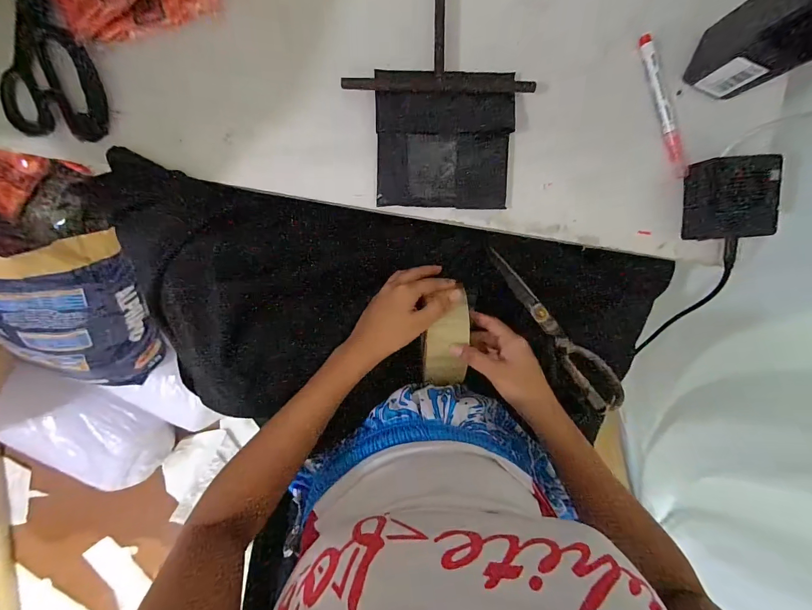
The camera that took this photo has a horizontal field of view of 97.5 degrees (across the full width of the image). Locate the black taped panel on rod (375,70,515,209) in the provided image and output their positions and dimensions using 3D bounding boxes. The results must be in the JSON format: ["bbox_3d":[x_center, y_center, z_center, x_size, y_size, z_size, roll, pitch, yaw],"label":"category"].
[{"bbox_3d":[0.038,-0.161,0.347,0.131,0.015,0.125,-1,98,-4],"label":"black taped panel on rod"}]

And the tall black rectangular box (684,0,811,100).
[{"bbox_3d":[0.304,-0.224,0.284,0.057,0.143,0.048,22,96,-7],"label":"tall black rectangular box"}]

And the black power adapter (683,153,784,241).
[{"bbox_3d":[0.324,-0.106,0.356,0.070,0.039,0.076,-8,99,-3],"label":"black power adapter"}]

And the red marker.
[{"bbox_3d":[0.256,-0.196,0.354,0.014,0.010,0.139,-23,99,0],"label":"red marker"}]

